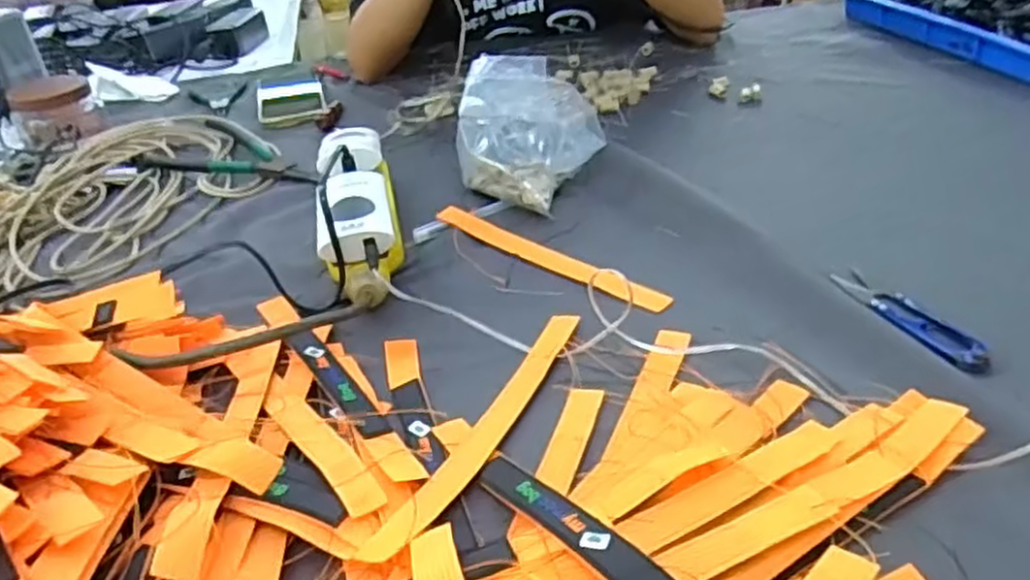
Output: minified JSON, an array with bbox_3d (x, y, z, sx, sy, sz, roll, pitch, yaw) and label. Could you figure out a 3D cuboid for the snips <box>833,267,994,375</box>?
[{"bbox_3d":[0.244,0.014,0.471,0.028,0.009,0.116,-15,34,-14],"label":"snips"}]

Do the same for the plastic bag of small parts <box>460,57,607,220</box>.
[{"bbox_3d":[0.018,-0.131,0.622,0.130,0.111,0.097,-9,33,-4],"label":"plastic bag of small parts"}]

